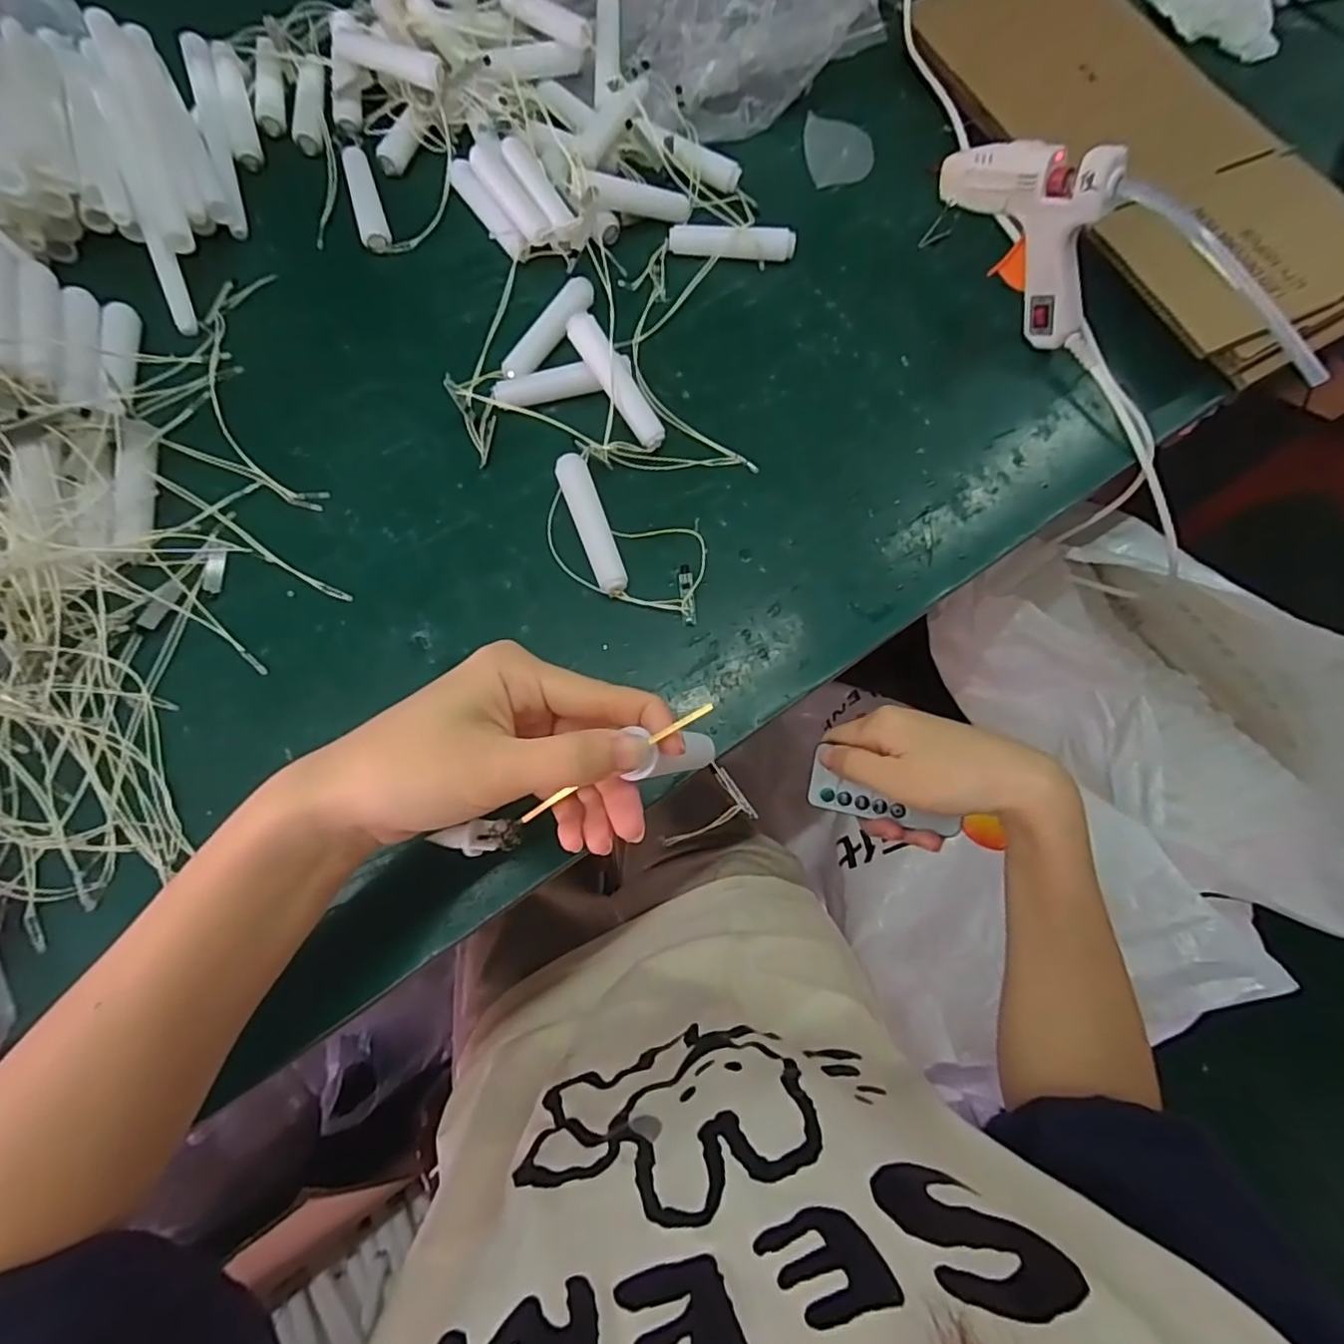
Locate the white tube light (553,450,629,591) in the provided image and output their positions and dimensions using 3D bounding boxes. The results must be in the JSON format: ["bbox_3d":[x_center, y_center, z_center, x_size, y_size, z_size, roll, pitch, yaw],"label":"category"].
[{"bbox_3d":[-0.048,-0.089,0.382,0.020,0.017,0.090,-20,73,-9],"label":"white tube light"}]

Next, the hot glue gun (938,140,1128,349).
[{"bbox_3d":[0.237,-0.301,0.423,0.025,0.103,0.141,-33,75,-13],"label":"hot glue gun"}]

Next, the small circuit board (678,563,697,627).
[{"bbox_3d":[0.009,-0.046,0.377,0.008,0.006,0.037,-5,71,-4],"label":"small circuit board"}]

